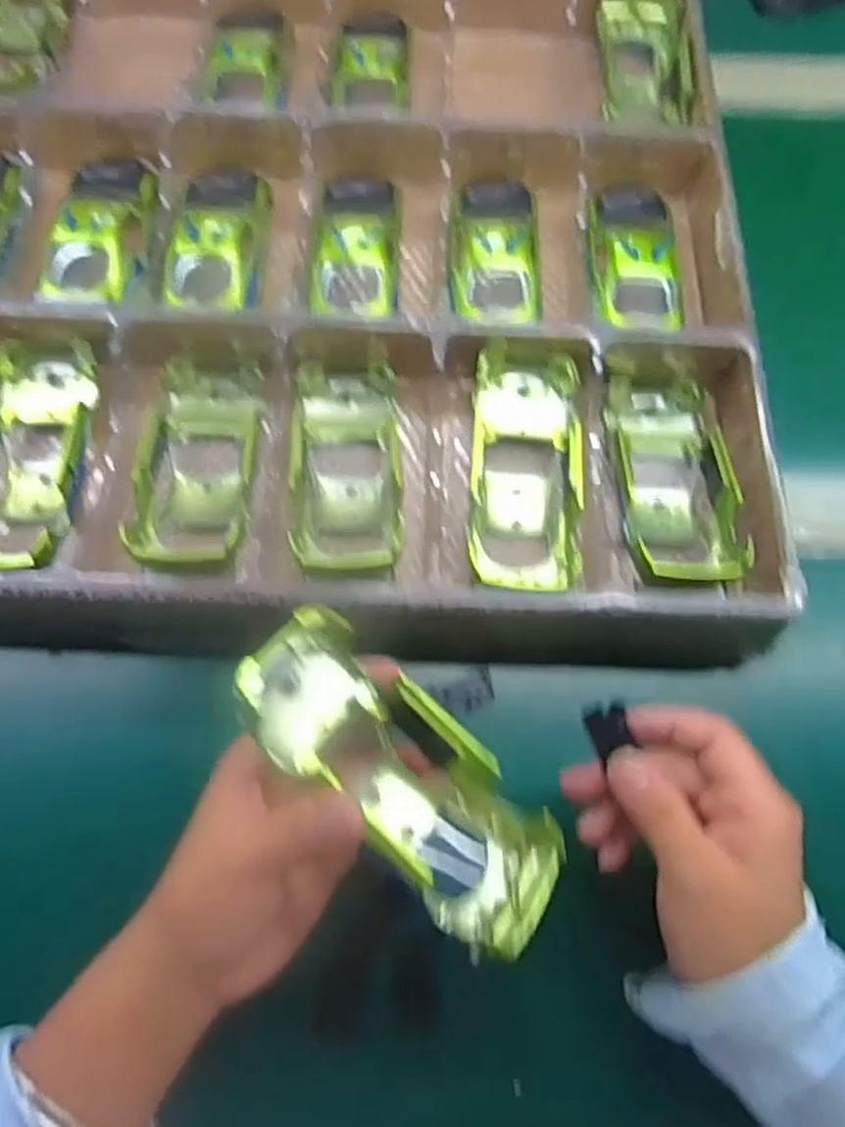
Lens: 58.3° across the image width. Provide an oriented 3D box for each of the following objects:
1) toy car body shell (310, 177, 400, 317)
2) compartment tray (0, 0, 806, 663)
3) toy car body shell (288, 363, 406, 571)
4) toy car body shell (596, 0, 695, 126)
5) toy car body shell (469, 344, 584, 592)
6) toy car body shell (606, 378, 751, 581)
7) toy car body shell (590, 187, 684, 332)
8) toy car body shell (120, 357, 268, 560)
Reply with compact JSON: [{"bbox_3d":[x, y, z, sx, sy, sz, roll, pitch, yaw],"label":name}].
[{"bbox_3d":[-0.037,-0.176,0.433,0.047,0.034,0.105,1,68,-1],"label":"toy car body shell"},{"bbox_3d":[-0.147,-0.185,0.432,0.644,0.051,0.463,2,68,0],"label":"compartment tray"},{"bbox_3d":[-0.038,-0.052,0.378,0.056,0.038,0.129,-2,68,-2],"label":"toy car body shell"},{"bbox_3d":[0.148,-0.338,0.505,0.057,0.029,0.107,4,68,0],"label":"toy car body shell"},{"bbox_3d":[0.053,-0.048,0.386,0.057,0.033,0.131,3,68,0],"label":"toy car body shell"},{"bbox_3d":[0.127,-0.047,0.390,0.054,0.043,0.131,2,68,-1],"label":"toy car body shell"},{"bbox_3d":[0.123,-0.176,0.441,0.050,0.032,0.115,2,68,-1],"label":"toy car body shell"},{"bbox_3d":[-0.109,-0.054,0.376,0.059,0.037,0.130,-1,68,-2],"label":"toy car body shell"}]

